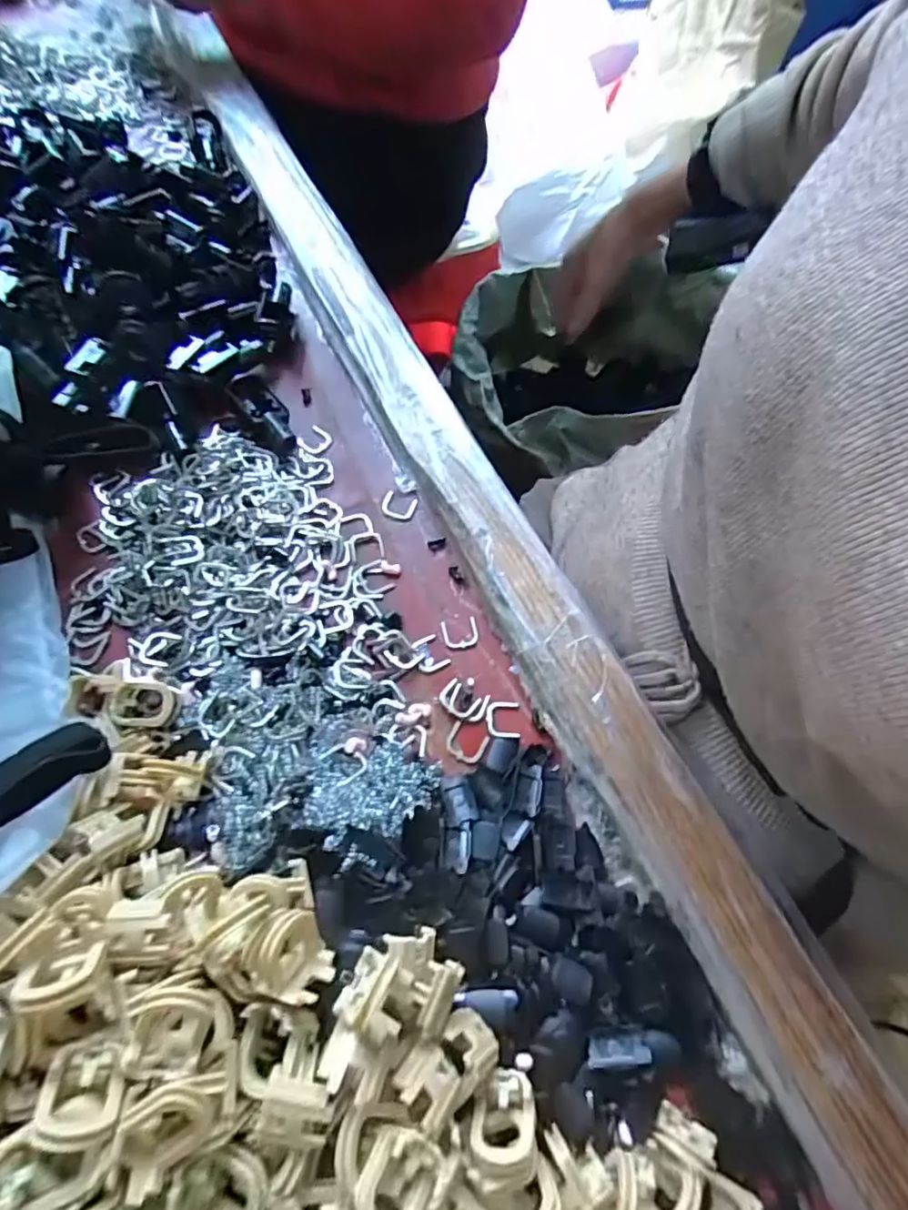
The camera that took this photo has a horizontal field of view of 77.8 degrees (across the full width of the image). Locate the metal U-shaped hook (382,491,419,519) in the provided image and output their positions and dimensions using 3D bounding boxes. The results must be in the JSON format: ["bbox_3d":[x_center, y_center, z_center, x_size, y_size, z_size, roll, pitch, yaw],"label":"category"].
[{"bbox_3d":[-0.033,-0.060,0.339,0.020,0.004,0.016,23,65,8],"label":"metal U-shaped hook"}]

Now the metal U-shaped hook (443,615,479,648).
[{"bbox_3d":[0.004,0.014,0.305,0.019,0.004,0.017,-8,65,-7],"label":"metal U-shaped hook"}]

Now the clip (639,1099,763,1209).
[{"bbox_3d":[0.091,0.211,0.203,0.042,0.024,0.032,24,64,6],"label":"clip"}]

